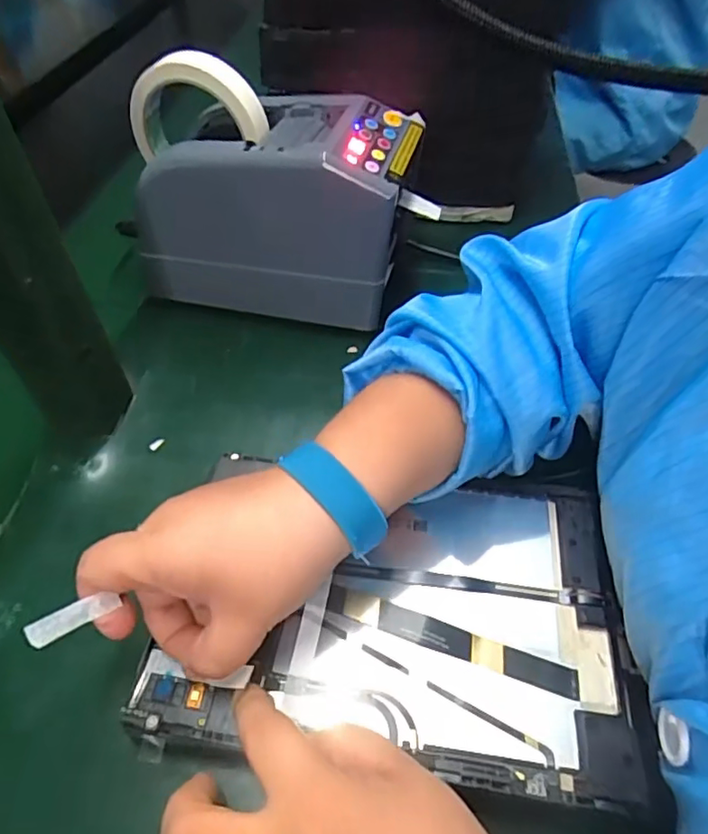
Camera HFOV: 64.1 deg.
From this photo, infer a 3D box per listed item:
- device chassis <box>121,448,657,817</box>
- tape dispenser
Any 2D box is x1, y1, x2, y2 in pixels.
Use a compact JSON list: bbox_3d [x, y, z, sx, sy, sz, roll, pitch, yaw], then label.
[{"bbox_3d":[0.021,0.093,0.286,0.218,0.023,0.152,5,51,5],"label":"device chassis"},{"bbox_3d":[-0.054,-0.165,0.427,0.204,0.159,0.116,11,51,10],"label":"tape dispenser"}]

